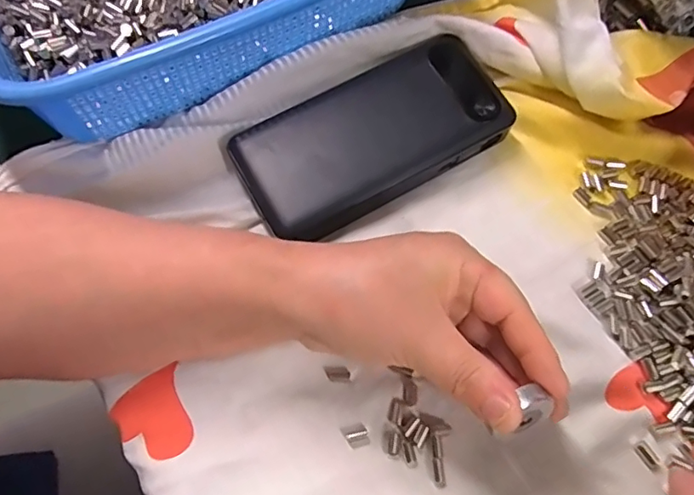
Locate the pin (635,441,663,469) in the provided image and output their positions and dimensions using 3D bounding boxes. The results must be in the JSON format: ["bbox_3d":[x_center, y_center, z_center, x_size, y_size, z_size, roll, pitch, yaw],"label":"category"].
[{"bbox_3d":[0.148,0.102,0.259,0.007,0.004,0.013,-29,61,-9],"label":"pin"}]

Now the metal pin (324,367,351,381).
[{"bbox_3d":[-0.005,0.065,0.272,0.014,0.004,0.007,2,72,1],"label":"metal pin"}]

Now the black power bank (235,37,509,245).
[{"bbox_3d":[0.014,-0.062,0.305,0.149,0.020,0.075,-30,72,-9],"label":"black power bank"}]

